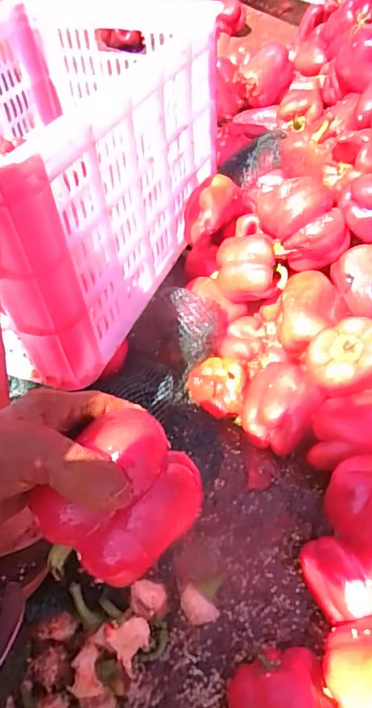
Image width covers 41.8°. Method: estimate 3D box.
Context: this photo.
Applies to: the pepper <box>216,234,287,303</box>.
[{"bbox_3d":[0.091,-0.119,0.686,0.097,0.082,0.084,4,58,6],"label":"pepper"}]

